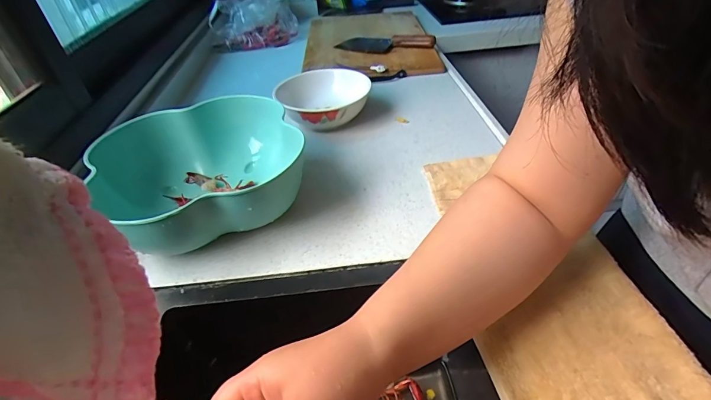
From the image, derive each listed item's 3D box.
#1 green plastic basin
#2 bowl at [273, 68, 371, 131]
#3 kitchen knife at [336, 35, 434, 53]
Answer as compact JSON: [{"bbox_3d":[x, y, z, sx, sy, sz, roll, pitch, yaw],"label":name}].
[{"bbox_3d":[-0.184,-0.027,0.462,0.225,0.102,0.229,-5,40,4],"label":"green plastic basin"},{"bbox_3d":[-0.052,-0.167,0.644,0.158,0.060,0.155,-5,40,4],"label":"bowl"},{"bbox_3d":[0.064,-0.367,0.877,0.226,0.028,0.097,13,44,23],"label":"kitchen knife"}]

